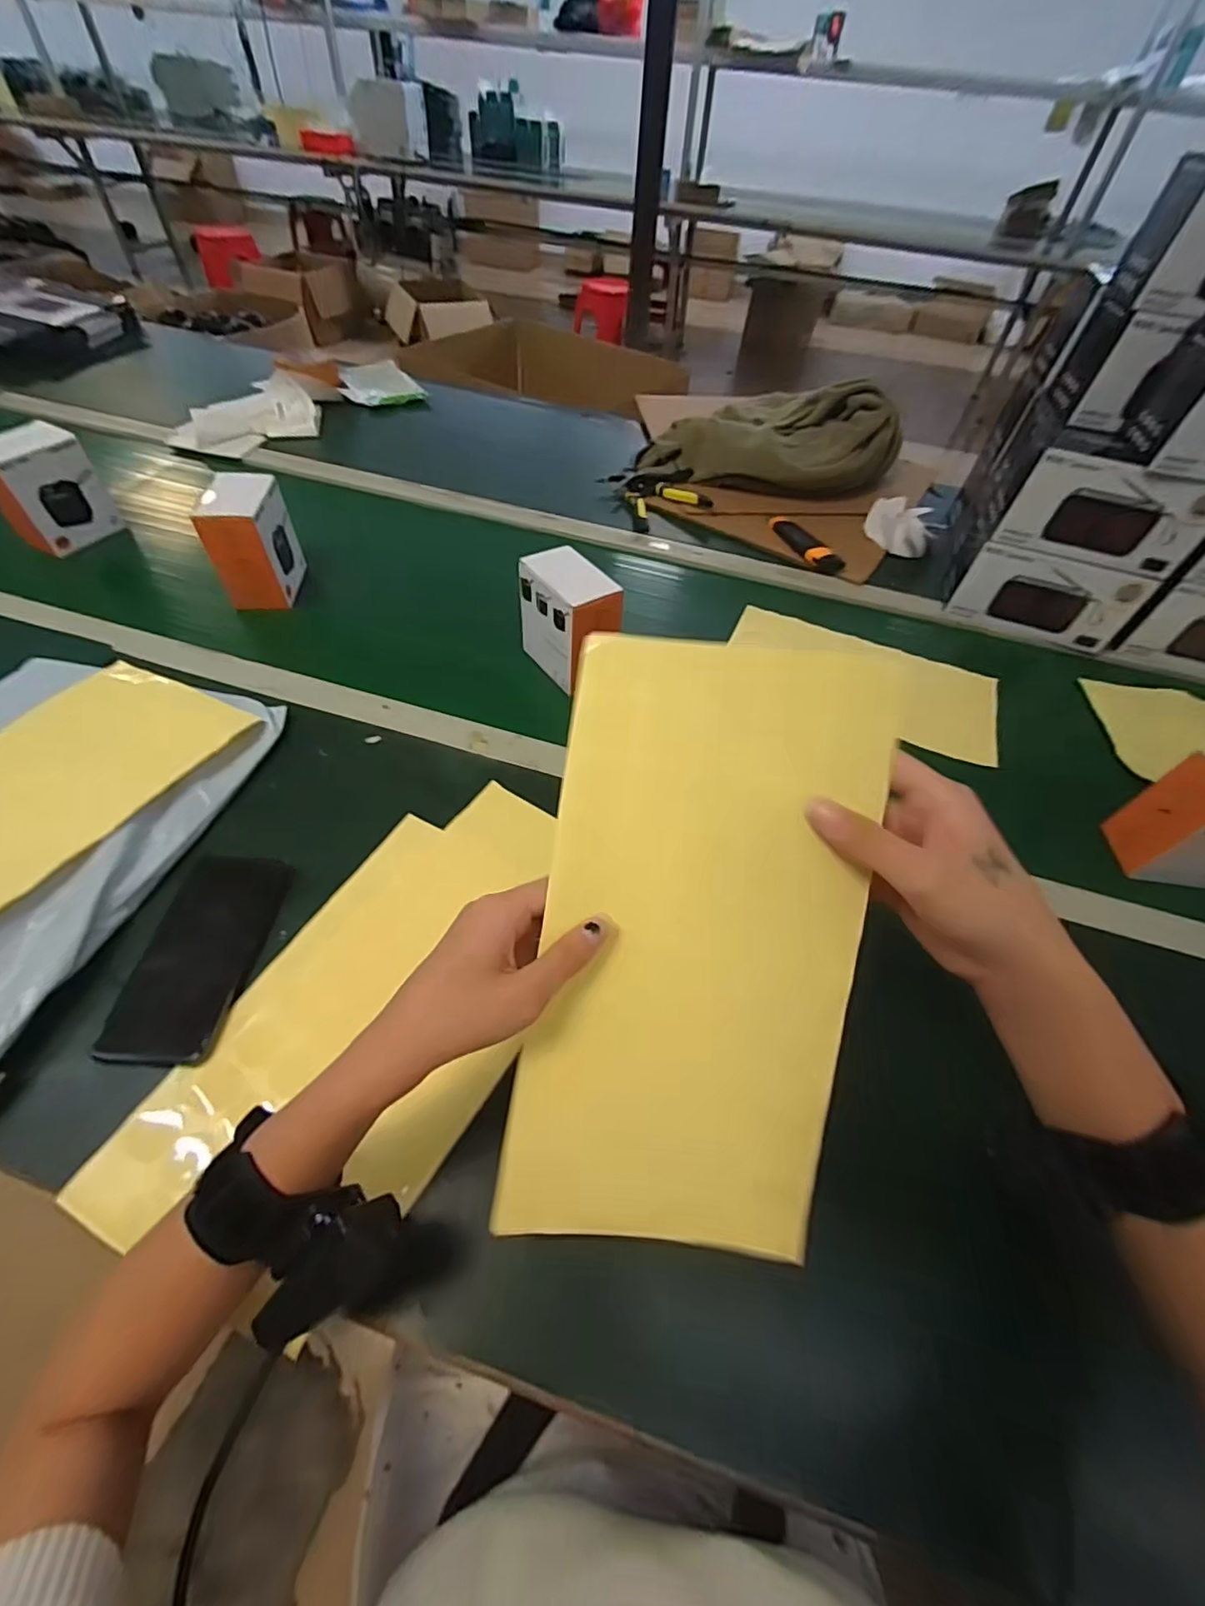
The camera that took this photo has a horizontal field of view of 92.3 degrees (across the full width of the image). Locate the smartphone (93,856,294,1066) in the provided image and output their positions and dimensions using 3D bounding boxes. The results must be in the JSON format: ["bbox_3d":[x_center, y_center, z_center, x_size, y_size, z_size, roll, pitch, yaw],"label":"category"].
[{"bbox_3d":[-0.292,0.107,0.425,0.076,0.009,0.156,4,51,-1],"label":"smartphone"}]

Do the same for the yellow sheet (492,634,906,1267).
[{"bbox_3d":[0.048,0.077,0.310,0.162,0.024,0.326,9,92,4],"label":"yellow sheet"}]

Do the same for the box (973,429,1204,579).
[{"bbox_3d":[0.576,-0.355,0.676,0.204,0.102,0.103,14,52,7],"label":"box"}]

